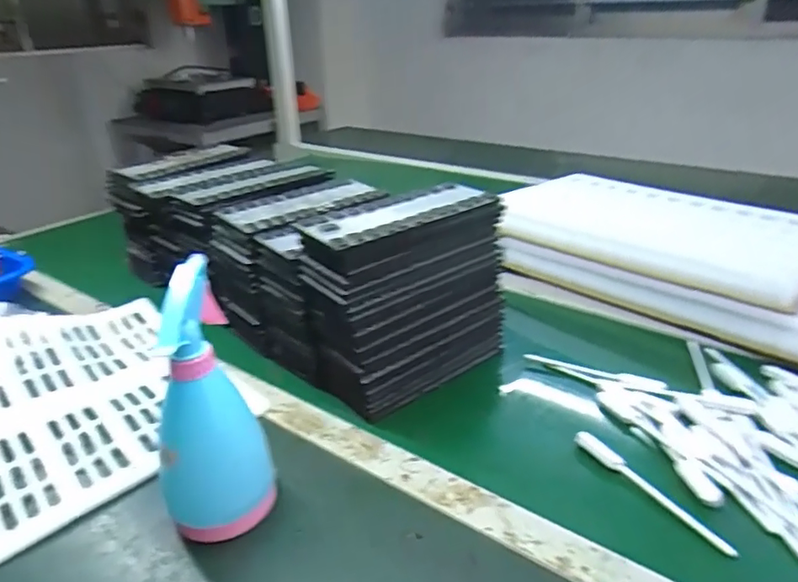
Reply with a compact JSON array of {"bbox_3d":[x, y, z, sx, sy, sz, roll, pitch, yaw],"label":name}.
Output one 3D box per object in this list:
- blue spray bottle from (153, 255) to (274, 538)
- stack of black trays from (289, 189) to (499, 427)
[{"bbox_3d":[-0.150,0.088,0.419,0.077,0.193,0.091,-15,30,-25],"label":"blue spray bottle"},{"bbox_3d":[0.011,0.004,0.578,0.206,0.186,0.091,-19,32,-32],"label":"stack of black trays"}]

